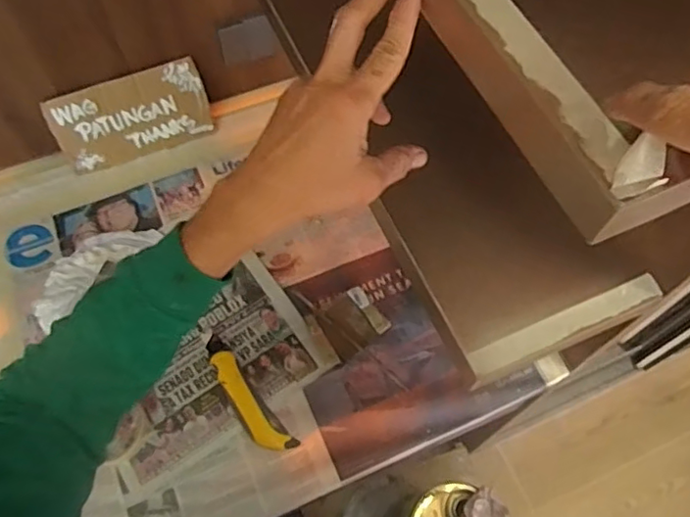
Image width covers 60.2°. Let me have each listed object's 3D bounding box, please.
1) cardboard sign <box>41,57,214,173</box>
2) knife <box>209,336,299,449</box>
[{"bbox_3d":[-0.316,-0.212,0.888,0.222,0.118,0.015,-22,41,-13],"label":"cardboard sign"},{"bbox_3d":[-0.124,0.171,0.744,0.039,0.024,0.171,-33,81,-16],"label":"knife"}]

